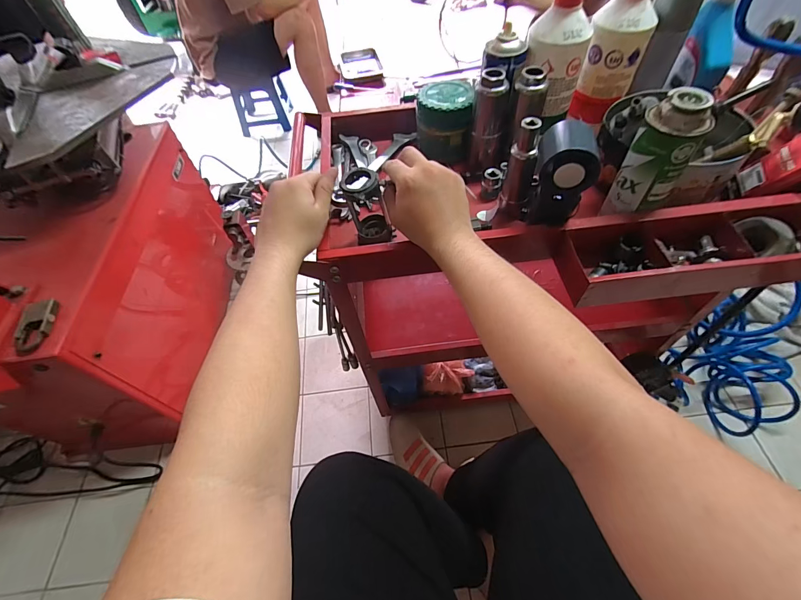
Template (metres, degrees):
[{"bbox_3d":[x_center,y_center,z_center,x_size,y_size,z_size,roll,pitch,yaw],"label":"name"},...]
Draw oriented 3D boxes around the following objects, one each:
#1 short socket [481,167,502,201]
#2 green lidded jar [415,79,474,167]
[{"bbox_3d":[0.141,-0.180,0.571,0.028,0.041,0.027,9,57,11],"label":"short socket"},{"bbox_3d":[0.075,-0.304,0.624,0.090,0.090,0.099,-2,56,3],"label":"green lidded jar"}]

